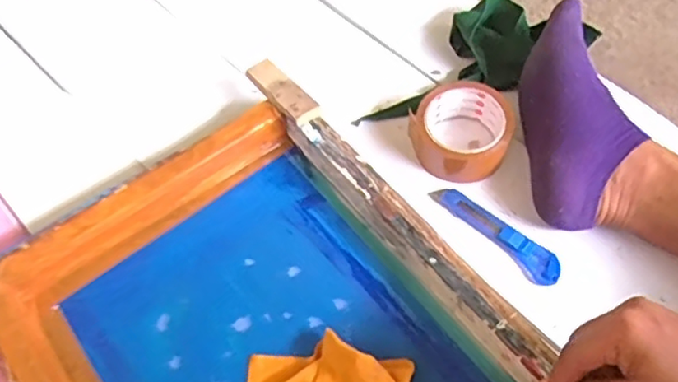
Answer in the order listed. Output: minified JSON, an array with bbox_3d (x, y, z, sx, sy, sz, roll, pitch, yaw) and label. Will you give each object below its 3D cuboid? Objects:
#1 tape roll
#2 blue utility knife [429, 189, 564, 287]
[{"bbox_3d":[0.127,-0.063,0.644,0.101,0.049,0.093,0,61,0],"label":"tape roll"},{"bbox_3d":[0.155,0.040,0.610,0.032,0.020,0.142,-40,68,-19],"label":"blue utility knife"}]

